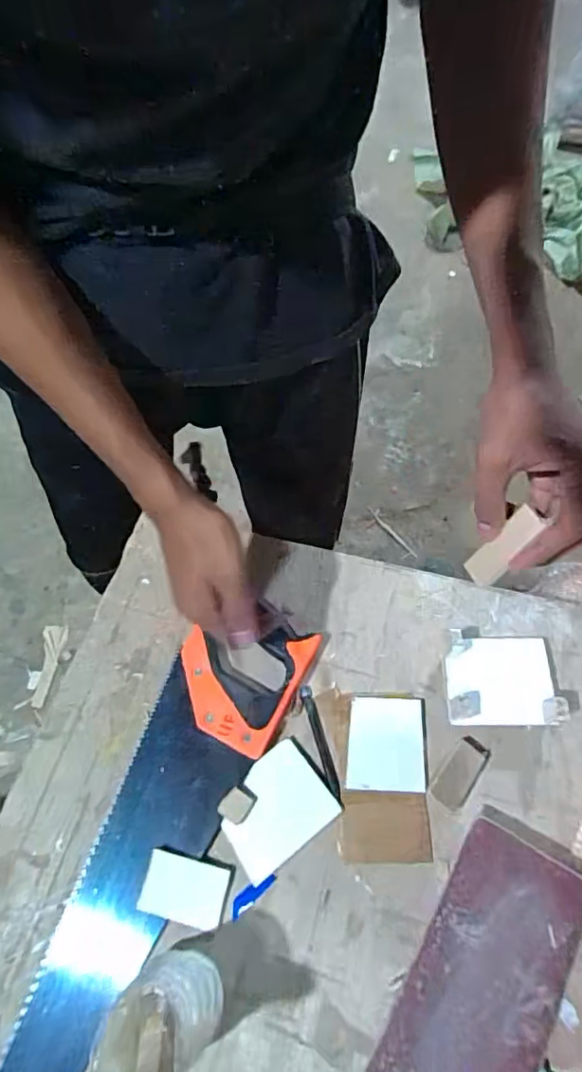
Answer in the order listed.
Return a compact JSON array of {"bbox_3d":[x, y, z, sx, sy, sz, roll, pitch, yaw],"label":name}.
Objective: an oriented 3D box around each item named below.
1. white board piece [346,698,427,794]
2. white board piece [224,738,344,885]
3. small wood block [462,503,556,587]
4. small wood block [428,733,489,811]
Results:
[{"bbox_3d":[0.082,0.177,0.477,0.066,0.010,0.076,3,65,4],"label":"white board piece"},{"bbox_3d":[-0.014,0.226,0.465,0.090,0.011,0.073,-35,68,-13],"label":"white board piece"},{"bbox_3d":[0.151,0.008,0.397,0.011,0.066,0.025,-5,48,-50],"label":"small wood block"},{"bbox_3d":[0.141,0.197,0.461,0.029,0.018,0.060,34,71,18],"label":"small wood block"}]

